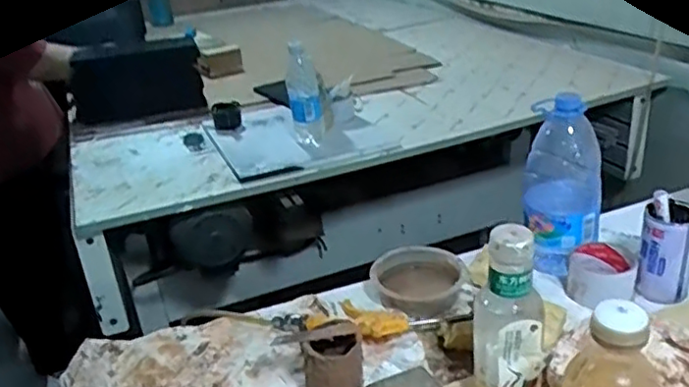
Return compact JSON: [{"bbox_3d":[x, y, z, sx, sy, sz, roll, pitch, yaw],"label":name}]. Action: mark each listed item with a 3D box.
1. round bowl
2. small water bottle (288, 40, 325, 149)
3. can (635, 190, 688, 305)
[{"bbox_3d":[0.103,0.127,0.879,0.127,0.058,0.123,-4,27,2],"label":"round bowl"},{"bbox_3d":[-0.078,-0.182,1.264,0.063,0.217,0.071,-7,27,-3],"label":"small water bottle"},{"bbox_3d":[0.409,0.067,0.819,0.059,0.139,0.059,-4,27,2],"label":"can"}]

